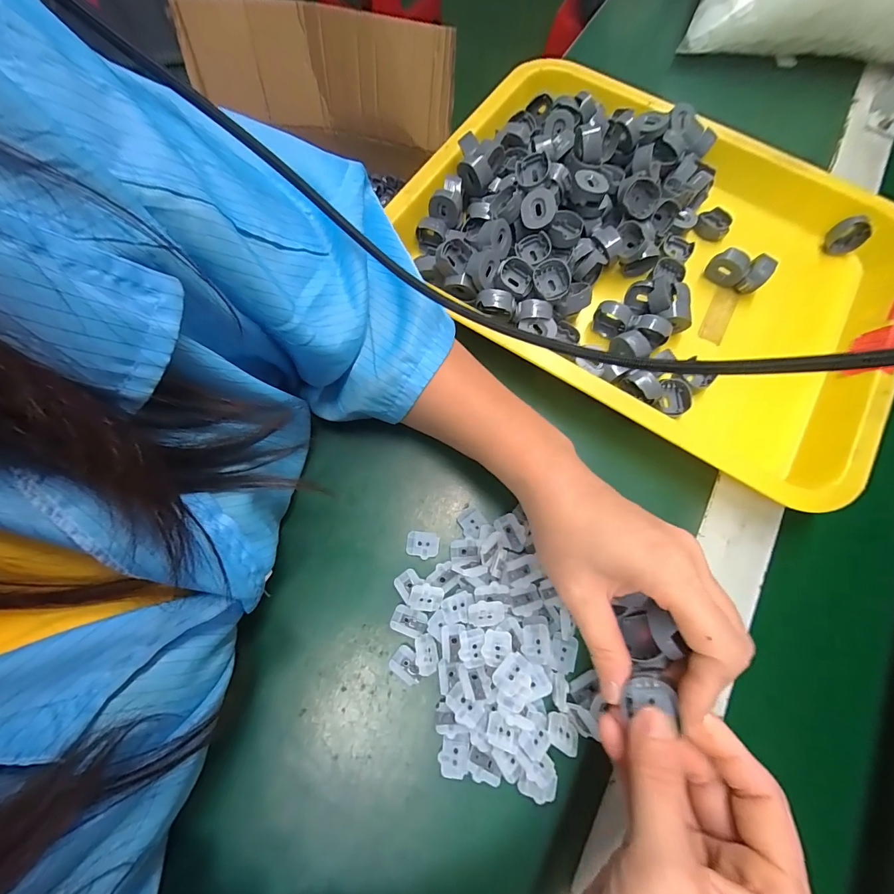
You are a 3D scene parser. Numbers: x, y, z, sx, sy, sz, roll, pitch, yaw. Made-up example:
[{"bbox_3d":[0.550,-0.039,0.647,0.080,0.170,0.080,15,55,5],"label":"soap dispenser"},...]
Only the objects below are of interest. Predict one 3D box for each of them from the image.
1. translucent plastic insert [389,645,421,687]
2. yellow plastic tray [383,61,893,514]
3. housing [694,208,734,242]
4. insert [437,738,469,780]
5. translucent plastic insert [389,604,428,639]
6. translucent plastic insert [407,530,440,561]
[{"bbox_3d":[-0.024,0.133,0.234,0.021,0.004,0.016,38,74,10],"label":"translucent plastic insert"},{"bbox_3d":[0.164,-0.161,0.310,0.381,0.054,0.290,32,73,8],"label":"yellow plastic tray"},{"bbox_3d":[0.234,-0.196,0.339,0.027,0.013,0.028,34,73,9],"label":"housing"},{"bbox_3d":[0.004,0.176,0.217,0.016,0.004,0.018,7,71,0],"label":"insert"},{"bbox_3d":[-0.023,0.109,0.240,0.022,0.004,0.015,20,72,4],"label":"translucent plastic insert"},{"bbox_3d":[-0.016,0.065,0.256,0.021,0.004,0.017,11,71,1],"label":"translucent plastic insert"}]

